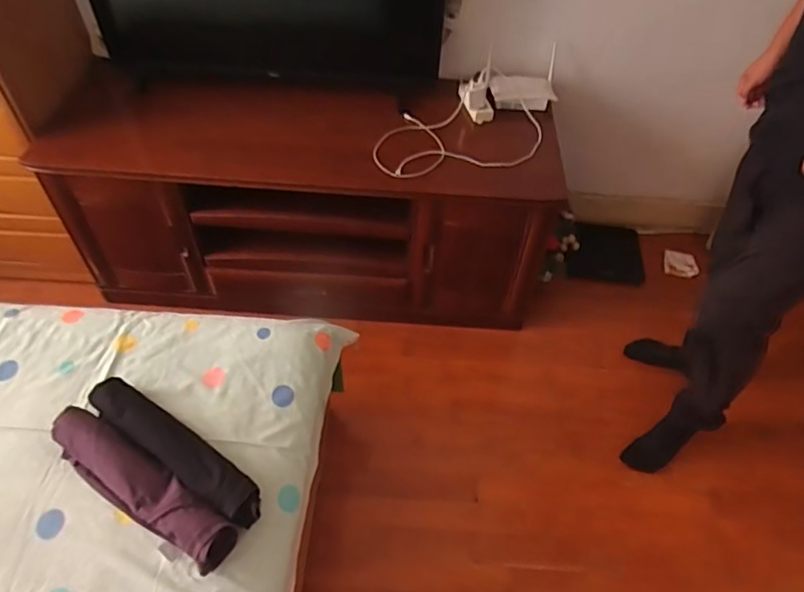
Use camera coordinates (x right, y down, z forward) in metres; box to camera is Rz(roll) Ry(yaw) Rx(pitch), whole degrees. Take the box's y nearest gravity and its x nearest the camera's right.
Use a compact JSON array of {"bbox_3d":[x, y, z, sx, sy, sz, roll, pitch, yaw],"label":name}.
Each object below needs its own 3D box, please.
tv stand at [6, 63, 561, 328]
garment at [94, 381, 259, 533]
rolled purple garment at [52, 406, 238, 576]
[{"bbox_3d":[-0.258,-0.267,1.725,1.340,0.570,0.440,5,51,2],"label":"tv stand"},{"bbox_3d":[-0.413,0.279,1.036,0.407,0.065,0.081,29,55,19],"label":"garment"},{"bbox_3d":[-0.458,0.328,0.985,0.387,0.073,0.091,27,55,19],"label":"rolled purple garment"}]

